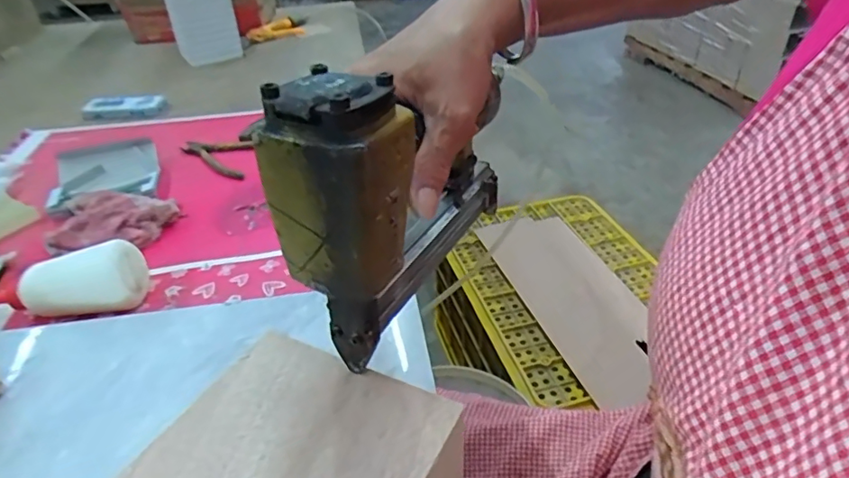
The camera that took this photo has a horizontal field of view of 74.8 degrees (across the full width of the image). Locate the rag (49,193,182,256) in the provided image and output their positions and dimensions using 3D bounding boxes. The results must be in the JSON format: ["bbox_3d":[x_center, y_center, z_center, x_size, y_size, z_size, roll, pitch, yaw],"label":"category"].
[{"bbox_3d":[-0.357,-0.023,0.630,0.125,0.030,0.074,-1,35,2],"label":"rag"}]

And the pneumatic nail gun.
[{"bbox_3d":[0.005,-0.042,0.337,0.053,0.159,0.208,17,41,28],"label":"pneumatic nail gun"}]

